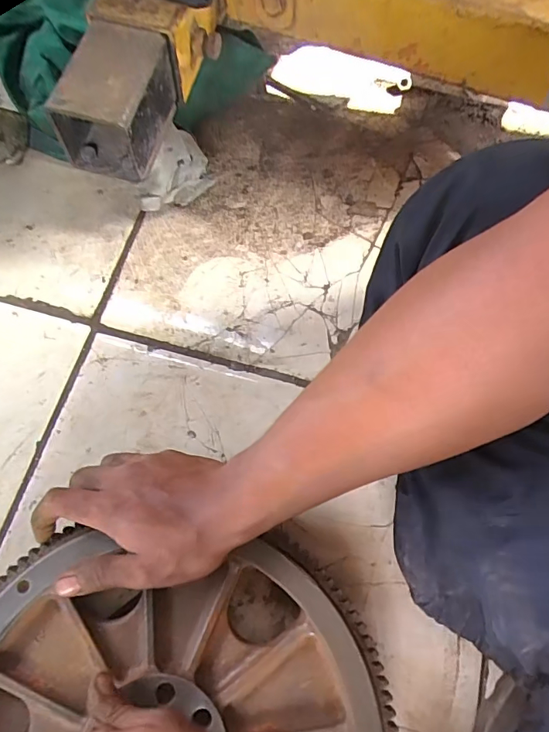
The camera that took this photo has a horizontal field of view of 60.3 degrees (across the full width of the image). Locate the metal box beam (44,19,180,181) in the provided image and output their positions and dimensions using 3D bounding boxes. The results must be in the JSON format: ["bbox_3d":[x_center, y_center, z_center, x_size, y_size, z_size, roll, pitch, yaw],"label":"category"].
[{"bbox_3d":[-0.129,-0.213,0.385,0.069,0.071,0.099,15,70,3],"label":"metal box beam"}]

